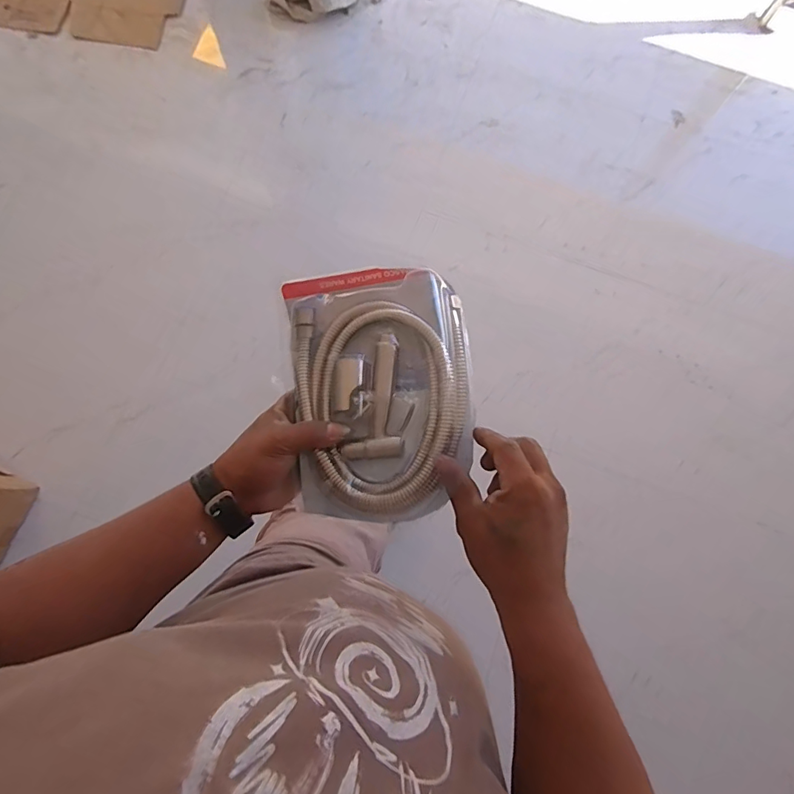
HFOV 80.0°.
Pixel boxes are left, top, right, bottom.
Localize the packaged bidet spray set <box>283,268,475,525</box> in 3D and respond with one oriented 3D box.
[{"bbox_3d":[-0.017,-0.009,0.429,0.161,0.053,0.225,-4,75,-3],"label":"packaged bidet spray set"}]

